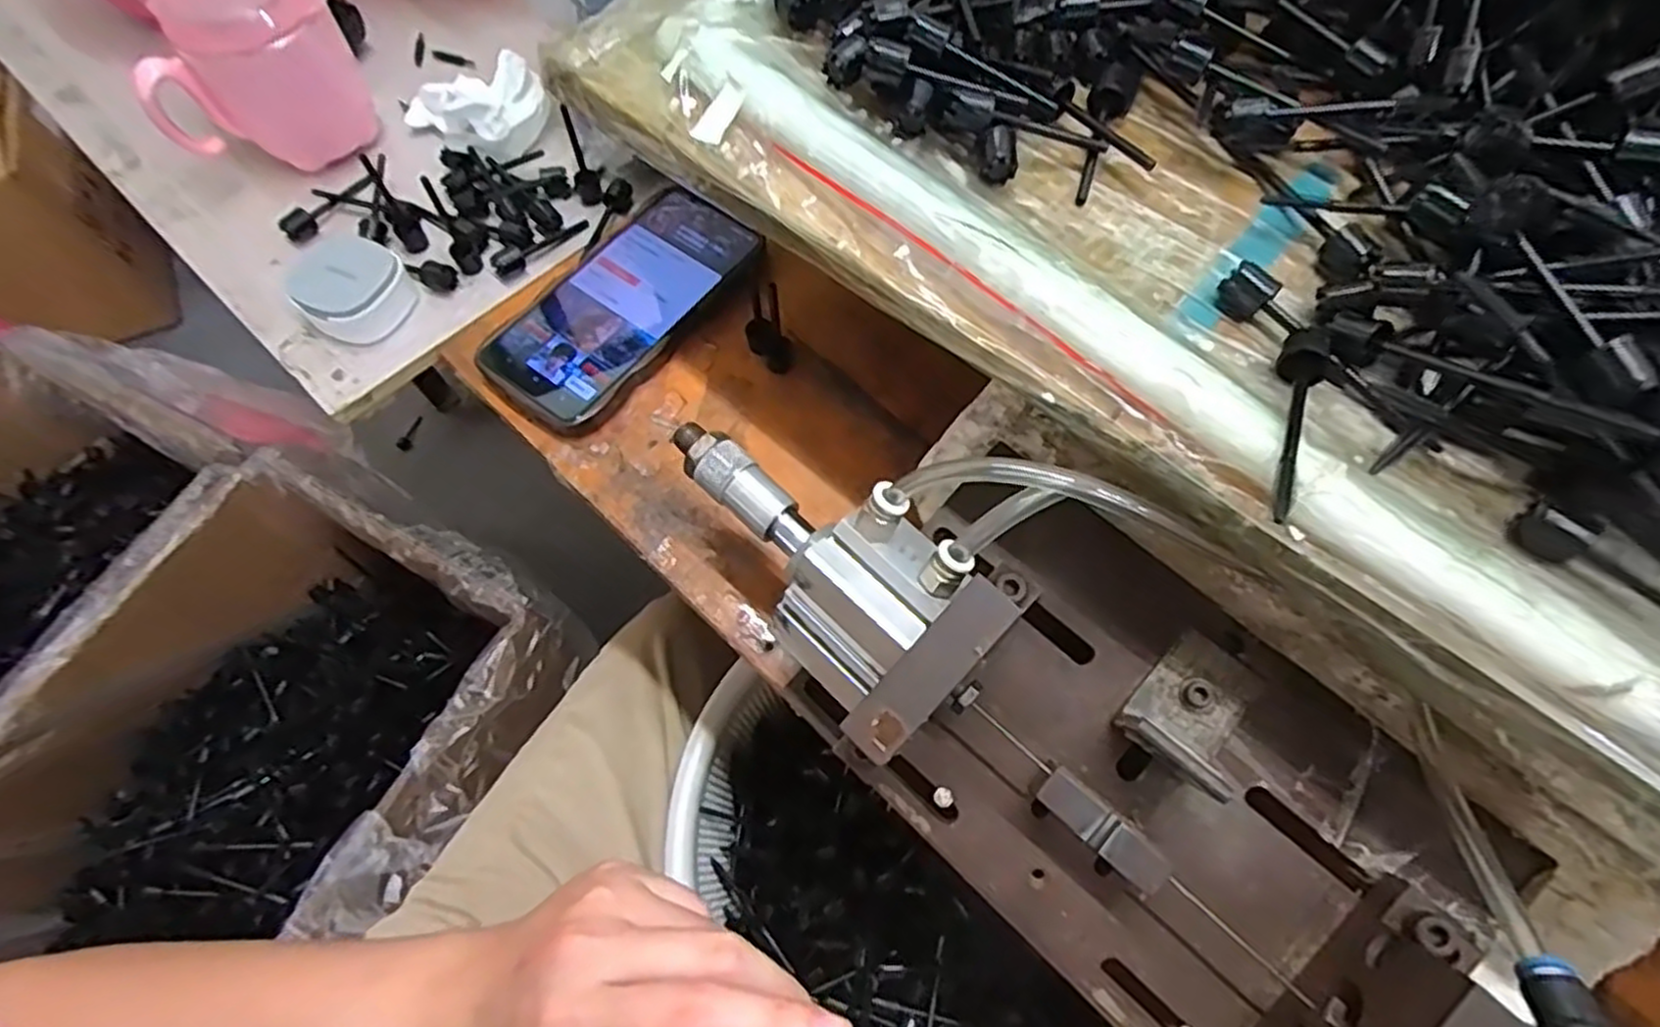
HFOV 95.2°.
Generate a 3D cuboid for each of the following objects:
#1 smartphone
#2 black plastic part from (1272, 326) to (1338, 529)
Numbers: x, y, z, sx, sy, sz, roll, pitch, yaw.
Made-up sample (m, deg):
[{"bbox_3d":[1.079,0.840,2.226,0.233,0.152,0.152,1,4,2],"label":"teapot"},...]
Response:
[{"bbox_3d":[-0.115,-0.119,0.428,0.080,0.016,0.163,35,69,14],"label":"smartphone"},{"bbox_3d":[0.140,-0.030,0.229,0.014,0.009,0.087,28,54,11],"label":"black plastic part"}]

